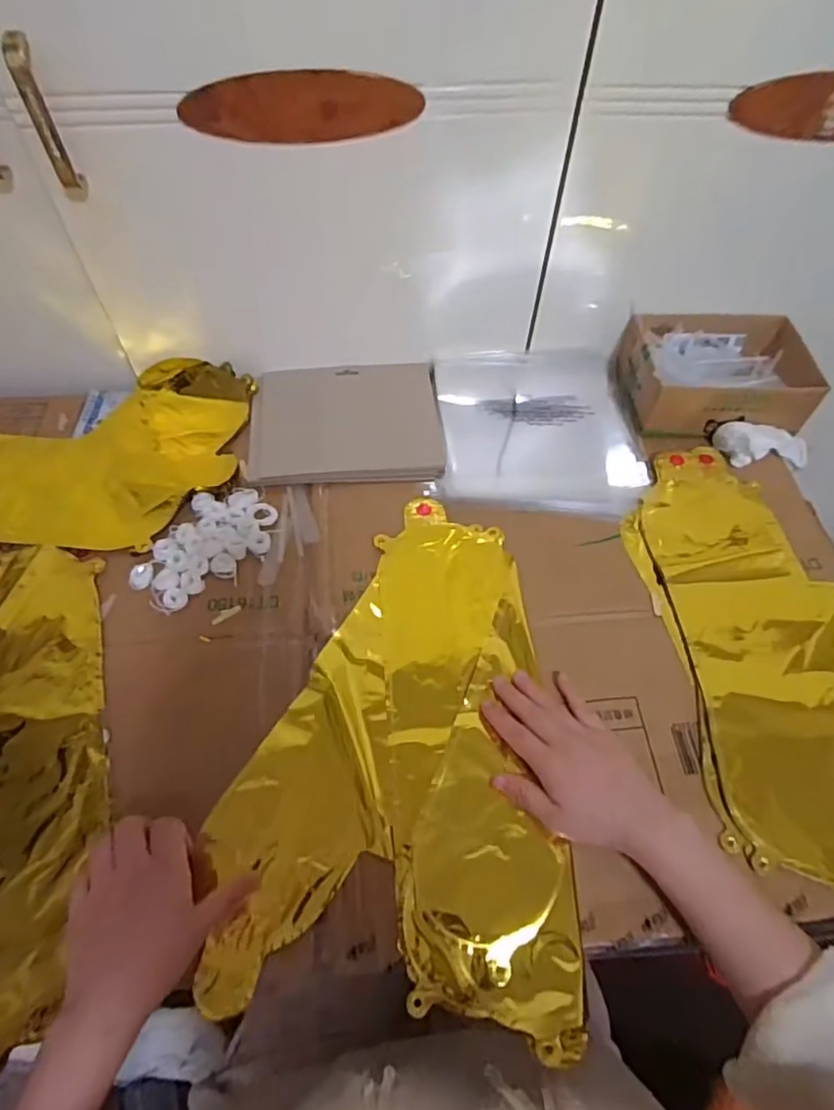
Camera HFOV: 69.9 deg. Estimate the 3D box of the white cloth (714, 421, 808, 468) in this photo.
[{"bbox_3d":[0.379,-0.120,0.648,0.118,0.038,0.043,5,57,-14],"label":"white cloth"}]

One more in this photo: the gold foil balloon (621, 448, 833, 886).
[{"bbox_3d":[0.321,0.082,0.519,0.206,0.013,0.430,-6,58,-6],"label":"gold foil balloon"}]

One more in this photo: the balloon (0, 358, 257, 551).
[{"bbox_3d":[-0.391,-0.112,0.618,0.406,0.027,0.231,2,58,-1],"label":"balloon"}]

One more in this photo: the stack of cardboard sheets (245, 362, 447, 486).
[{"bbox_3d":[-0.077,-0.147,0.652,0.203,0.009,0.170,-3,58,-4],"label":"stack of cardboard sheets"}]

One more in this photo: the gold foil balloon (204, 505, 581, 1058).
[{"bbox_3d":[-0.006,0.135,0.489,0.256,0.016,0.392,5,58,1],"label":"gold foil balloon"}]

